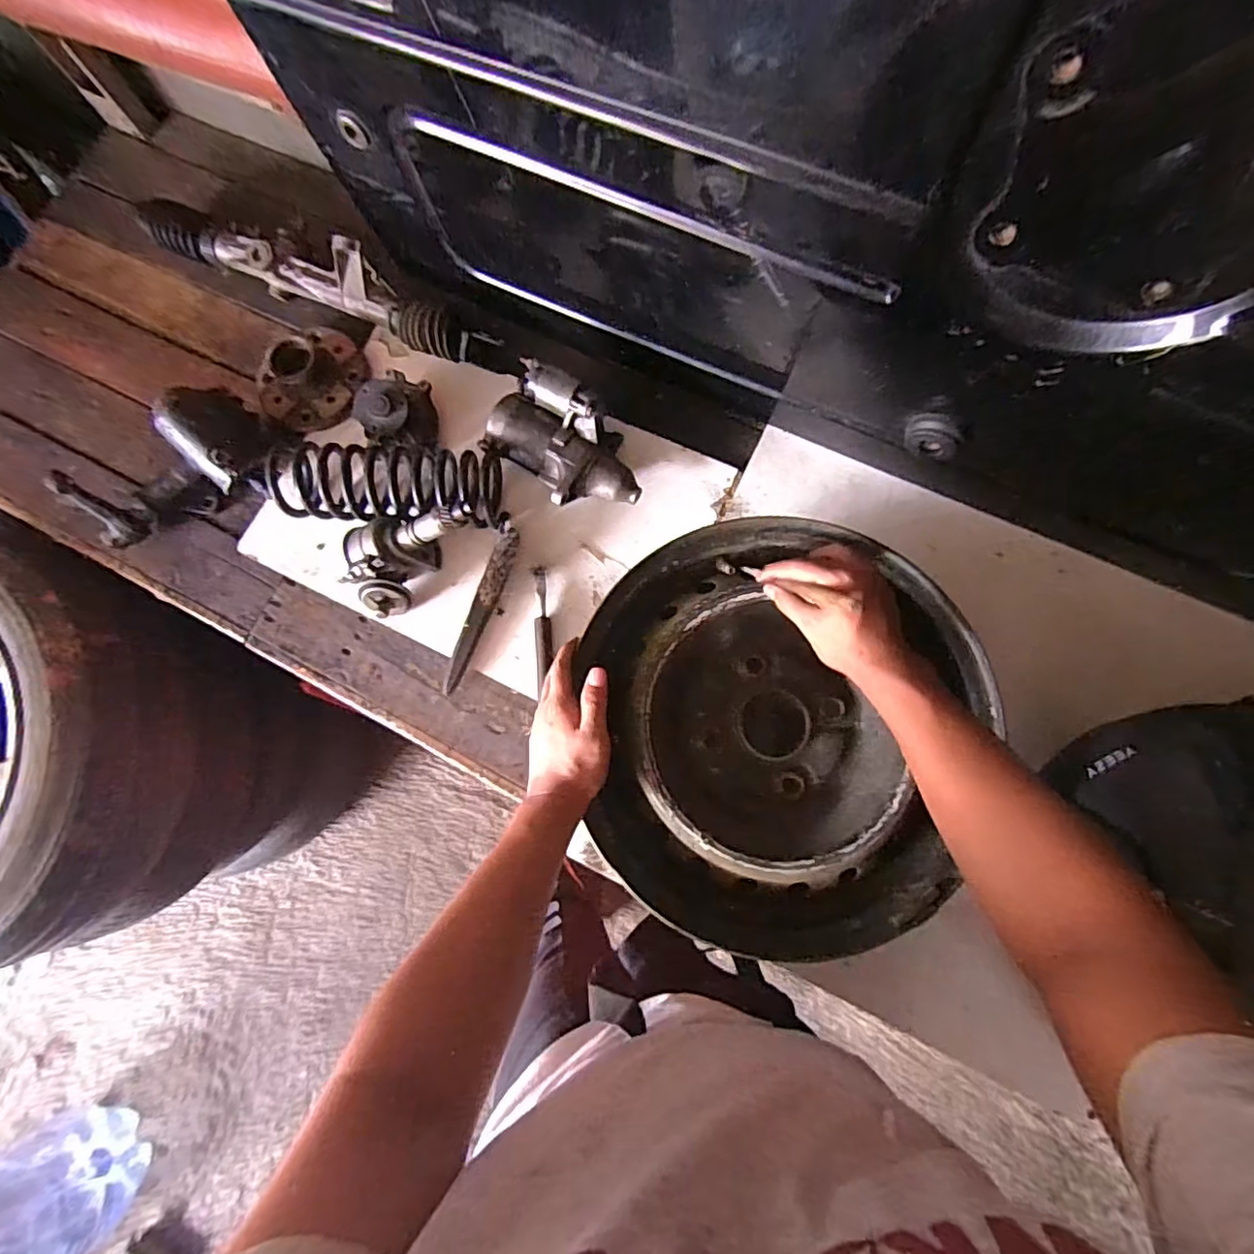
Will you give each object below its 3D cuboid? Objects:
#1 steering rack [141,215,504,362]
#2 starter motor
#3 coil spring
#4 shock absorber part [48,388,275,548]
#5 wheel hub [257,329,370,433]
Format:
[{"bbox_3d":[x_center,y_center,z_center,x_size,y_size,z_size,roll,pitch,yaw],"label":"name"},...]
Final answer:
[{"bbox_3d":[-0.410,-0.459,0.778,0.545,0.085,0.061,24,79,7],"label":"steering rack"},{"bbox_3d":[-0.070,-0.210,0.713,0.193,0.094,0.121,38,81,9],"label":"starter motor"},{"bbox_3d":[-0.287,-0.167,0.718,0.263,0.079,0.091,4,77,2],"label":"coil spring"},{"bbox_3d":[-0.551,-0.188,0.728,0.235,0.111,0.106,-26,78,-5],"label":"shock absorber part"},{"bbox_3d":[-0.405,-0.323,0.763,0.117,0.053,0.145,42,81,10],"label":"wheel hub"}]

